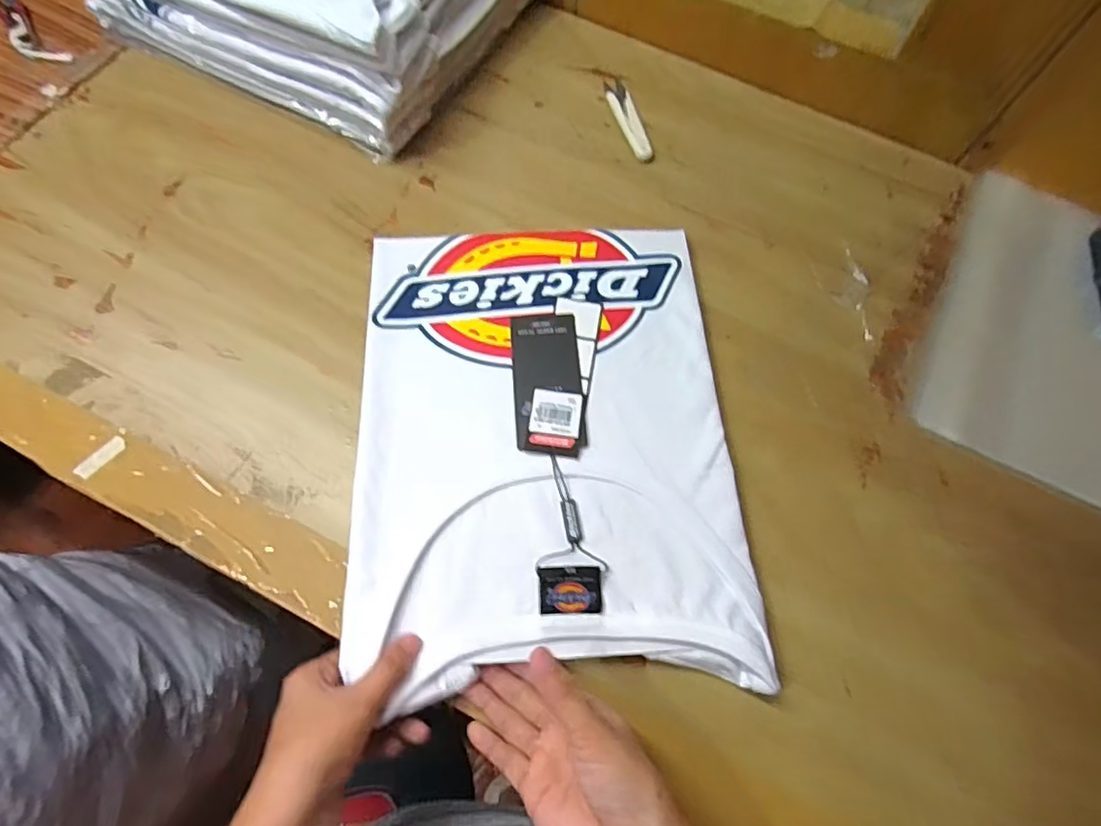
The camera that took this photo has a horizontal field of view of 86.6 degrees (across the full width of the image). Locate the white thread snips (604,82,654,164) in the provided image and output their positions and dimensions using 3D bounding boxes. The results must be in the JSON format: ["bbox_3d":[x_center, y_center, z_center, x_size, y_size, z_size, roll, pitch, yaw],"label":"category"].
[{"bbox_3d":[0.074,-0.274,0.544,0.022,0.005,0.099,-17,70,-8],"label":"white thread snips"}]

